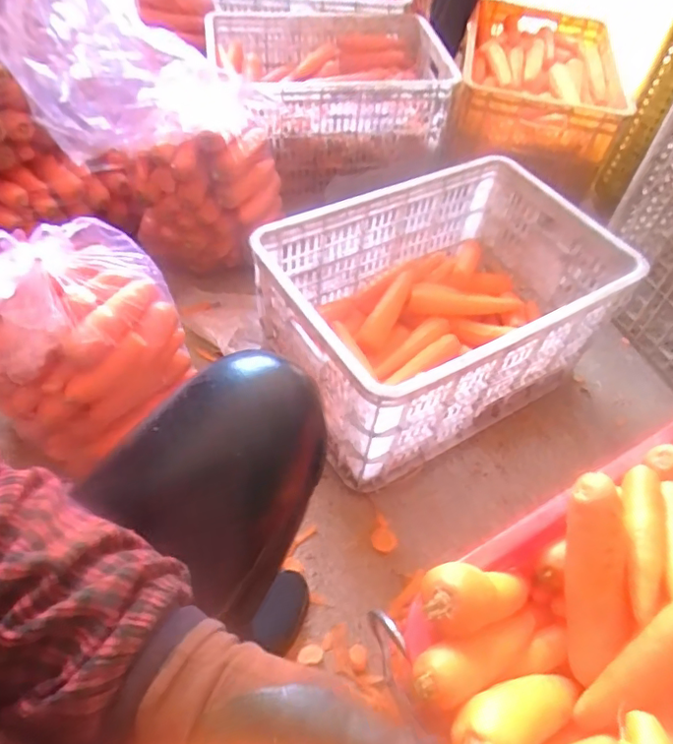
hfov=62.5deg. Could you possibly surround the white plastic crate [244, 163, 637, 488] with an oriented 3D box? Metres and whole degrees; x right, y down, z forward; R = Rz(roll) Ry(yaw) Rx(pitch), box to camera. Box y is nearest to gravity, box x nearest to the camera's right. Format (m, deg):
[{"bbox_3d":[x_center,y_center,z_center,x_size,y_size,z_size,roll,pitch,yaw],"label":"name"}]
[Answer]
[{"bbox_3d":[0.165,-0.099,0.922,0.514,0.264,0.349,-23,58,-22],"label":"white plastic crate"}]

